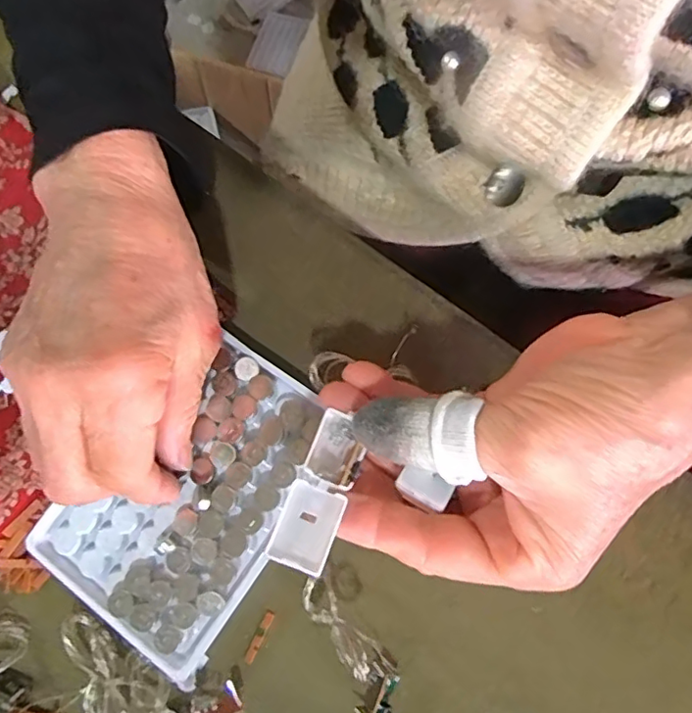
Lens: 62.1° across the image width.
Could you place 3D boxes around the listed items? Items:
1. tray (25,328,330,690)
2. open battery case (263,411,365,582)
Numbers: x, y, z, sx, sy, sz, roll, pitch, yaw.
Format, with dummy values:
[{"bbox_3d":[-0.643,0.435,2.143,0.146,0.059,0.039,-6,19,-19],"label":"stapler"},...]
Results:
[{"bbox_3d":[-0.069,0.058,0.252,0.090,0.019,0.128,32,77,10],"label":"tray"},{"bbox_3d":[-0.009,0.046,0.198,0.019,0.012,0.055,17,56,6],"label":"open battery case"}]

